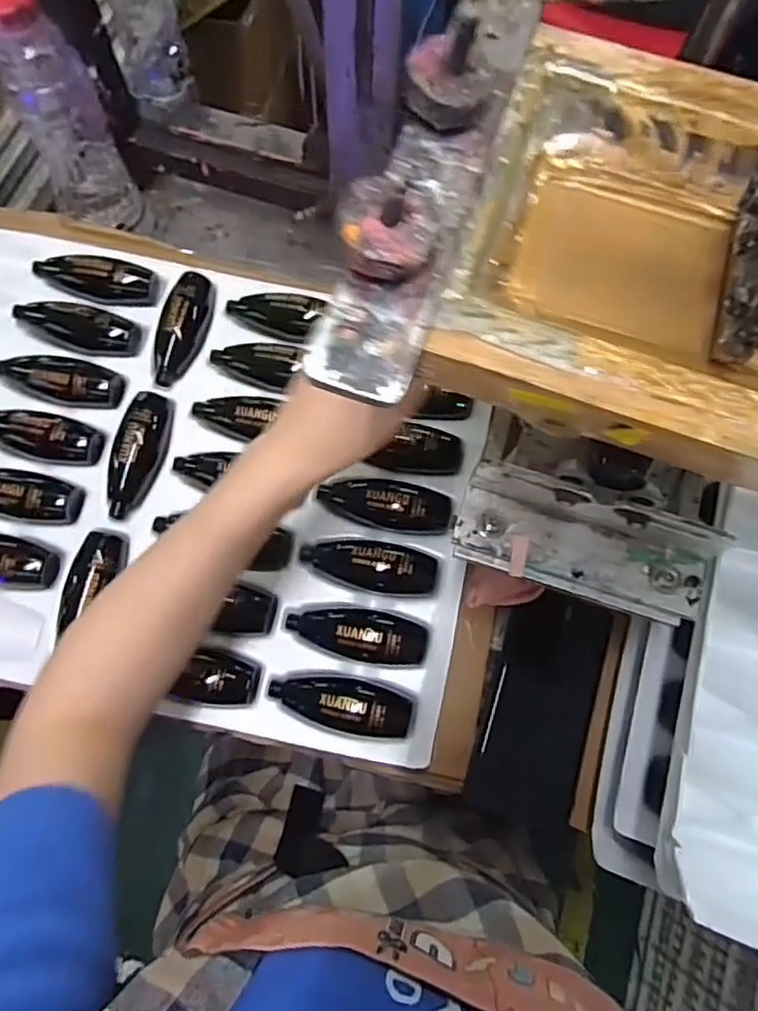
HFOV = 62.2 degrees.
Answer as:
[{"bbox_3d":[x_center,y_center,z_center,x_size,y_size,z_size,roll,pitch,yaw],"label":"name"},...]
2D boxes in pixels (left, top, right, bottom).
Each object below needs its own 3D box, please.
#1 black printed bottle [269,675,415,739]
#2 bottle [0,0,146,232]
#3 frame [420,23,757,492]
[{"bbox_3d":[-0.026,0.141,0.444,0.099,0.036,0.034,11,71,2],"label":"black printed bottle"},{"bbox_3d":[-0.249,-0.307,0.503,0.059,0.185,0.058,-17,73,-8],"label":"bottle"},{"bbox_3d":[0.147,-0.079,0.232,0.228,0.028,0.168,18,72,4],"label":"frame"}]

